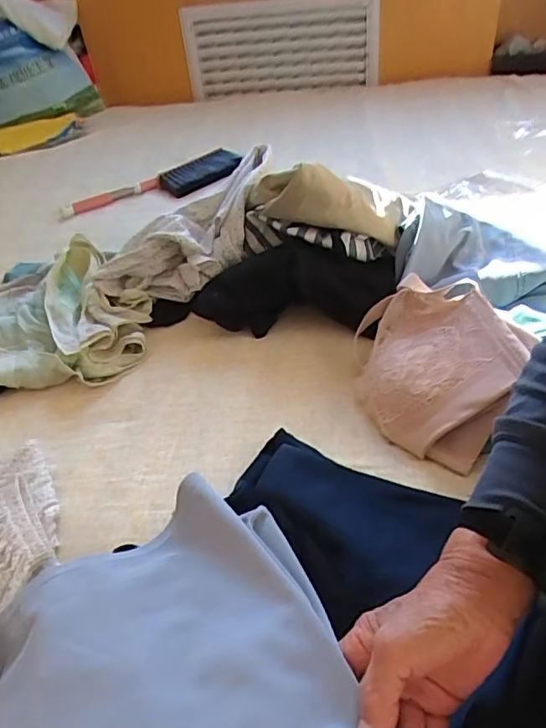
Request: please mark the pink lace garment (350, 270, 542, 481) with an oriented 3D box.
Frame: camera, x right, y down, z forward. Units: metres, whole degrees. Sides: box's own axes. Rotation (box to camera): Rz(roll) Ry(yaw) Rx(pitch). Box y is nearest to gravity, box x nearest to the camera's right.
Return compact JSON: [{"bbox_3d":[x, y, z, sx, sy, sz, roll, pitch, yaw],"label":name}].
[{"bbox_3d":[0.191,0.001,0.652,0.185,0.115,0.210,4,41,12],"label":"pink lace garment"}]

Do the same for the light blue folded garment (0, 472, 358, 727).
[{"bbox_3d":[-0.079,0.230,0.389,0.245,0.040,0.276,-21,42,-17],"label":"light blue folded garment"}]

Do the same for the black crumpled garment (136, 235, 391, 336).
[{"bbox_3d":[-0.007,-0.110,0.816,0.363,0.117,0.102,1,41,9],"label":"black crumpled garment"}]

